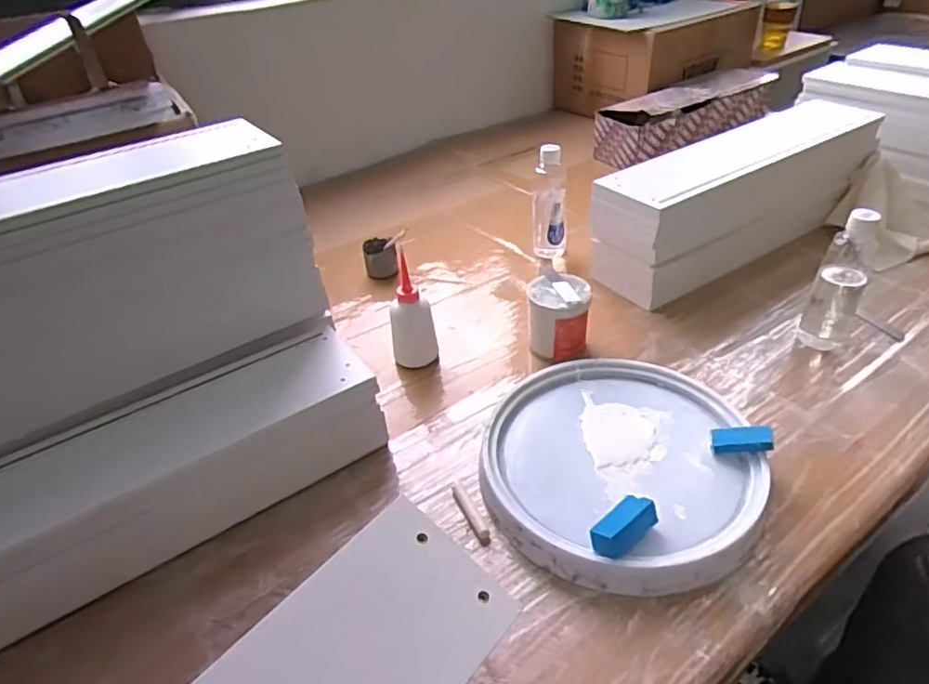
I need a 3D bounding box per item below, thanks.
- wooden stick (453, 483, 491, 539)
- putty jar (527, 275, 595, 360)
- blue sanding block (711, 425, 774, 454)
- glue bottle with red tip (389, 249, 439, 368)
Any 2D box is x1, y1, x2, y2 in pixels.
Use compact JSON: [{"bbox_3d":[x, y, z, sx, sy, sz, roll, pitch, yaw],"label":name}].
[{"bbox_3d":[0.007,0.175,0.622,0.013,0.011,0.074,-17,39,-17],"label":"wooden stick"},{"bbox_3d":[0.127,-0.029,0.814,0.079,0.098,0.082,-2,37,2],"label":"putty jar"},{"bbox_3d":[0.290,0.102,0.627,0.058,0.018,0.025,-9,34,22],"label":"blue sanding block"},{"bbox_3d":[-0.070,-0.037,0.807,0.061,0.141,0.049,-8,38,-6],"label":"glue bottle with red tip"}]

